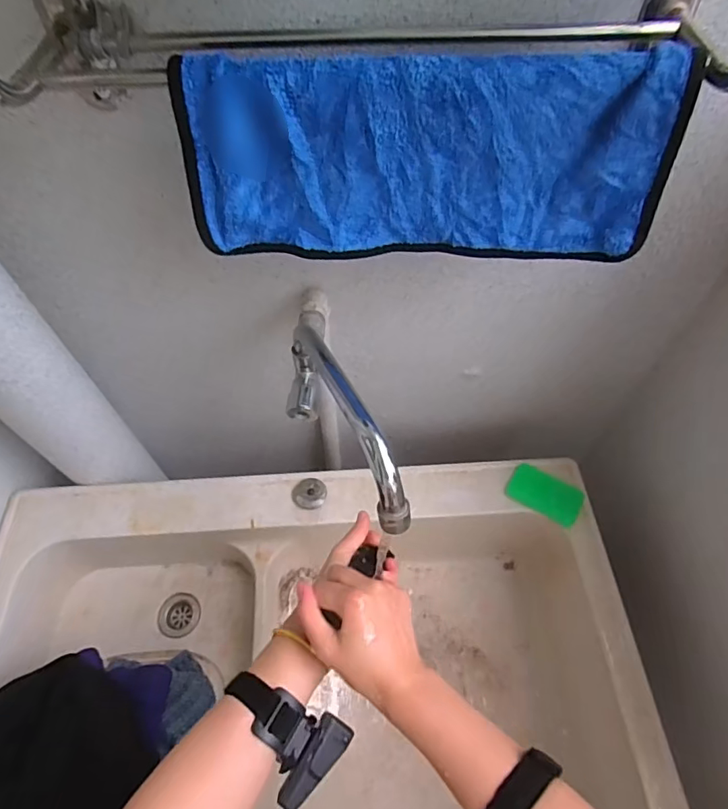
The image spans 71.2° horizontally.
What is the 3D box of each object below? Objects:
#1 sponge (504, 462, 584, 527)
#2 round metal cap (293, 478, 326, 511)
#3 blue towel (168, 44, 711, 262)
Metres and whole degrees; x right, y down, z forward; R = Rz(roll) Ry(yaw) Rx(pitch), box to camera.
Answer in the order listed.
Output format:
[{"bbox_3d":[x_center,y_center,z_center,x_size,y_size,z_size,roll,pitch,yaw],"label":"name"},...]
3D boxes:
[{"bbox_3d":[0.265,0.130,0.742,0.103,0.012,0.058,28,62,18],"label":"sponge"},{"bbox_3d":[-0.079,0.130,0.746,0.047,0.015,0.043,1,57,2],"label":"round metal cap"},{"bbox_3d":[0.046,-0.173,0.378,0.341,0.143,0.035,1,57,2],"label":"blue towel"}]

